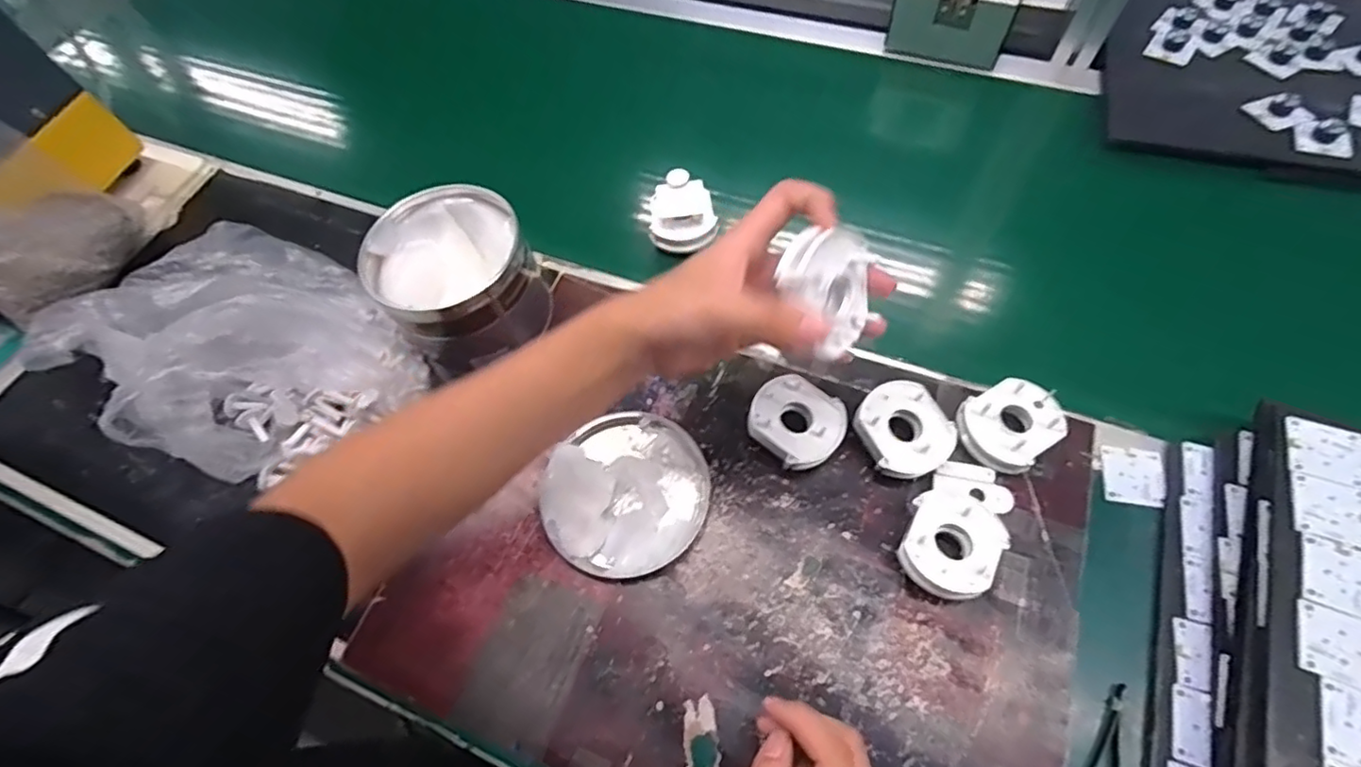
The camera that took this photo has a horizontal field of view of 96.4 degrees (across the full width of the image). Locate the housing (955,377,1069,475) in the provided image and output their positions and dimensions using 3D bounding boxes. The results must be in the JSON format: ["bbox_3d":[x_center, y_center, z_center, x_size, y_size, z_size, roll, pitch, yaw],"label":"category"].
[{"bbox_3d":[0.251,0.032,0.464,0.064,0.033,0.062,-2,63,4],"label":"housing"}]

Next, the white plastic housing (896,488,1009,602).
[{"bbox_3d":[0.187,0.114,0.422,0.063,0.037,0.069,22,67,16],"label":"white plastic housing"}]

